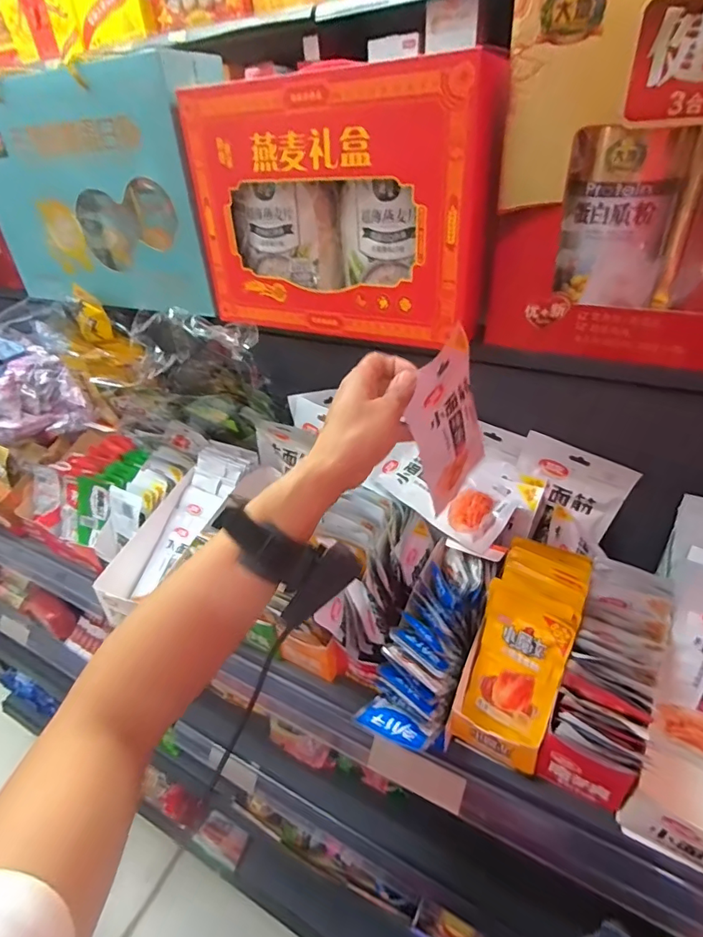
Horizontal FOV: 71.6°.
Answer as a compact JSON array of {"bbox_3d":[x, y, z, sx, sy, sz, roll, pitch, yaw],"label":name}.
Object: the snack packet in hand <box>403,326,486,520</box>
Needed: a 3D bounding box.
[{"bbox_3d":[0.098,-0.037,0.474,0.016,0.180,0.095,24,60,35],"label":"snack packet in hand"}]

